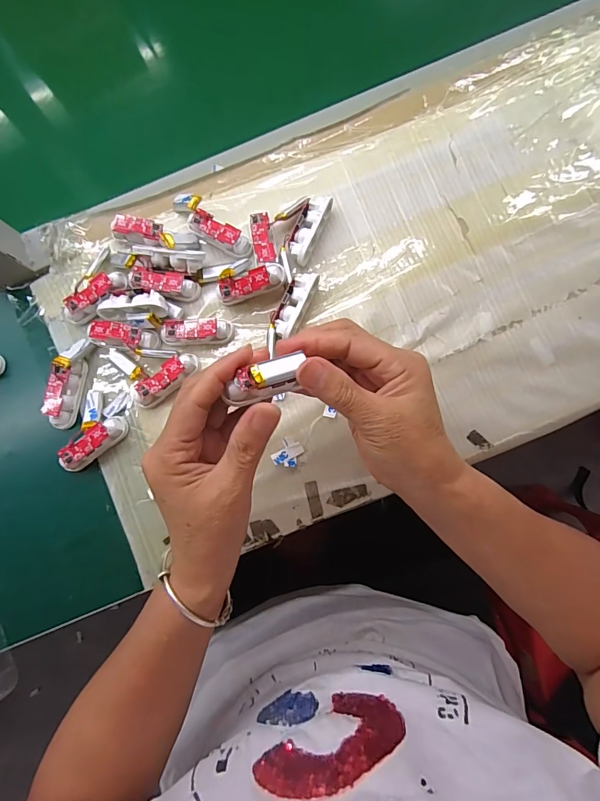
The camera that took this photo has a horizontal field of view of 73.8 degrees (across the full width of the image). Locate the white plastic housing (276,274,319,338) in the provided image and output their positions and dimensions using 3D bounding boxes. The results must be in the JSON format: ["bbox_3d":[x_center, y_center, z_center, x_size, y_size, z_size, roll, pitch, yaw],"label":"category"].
[{"bbox_3d":[-0.005,-0.080,0.340,0.021,0.020,0.058,28,86,6],"label":"white plastic housing"}]

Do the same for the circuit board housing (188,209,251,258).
[{"bbox_3d":[-0.070,-0.146,0.351,0.057,0.019,0.017,28,86,6],"label":"circuit board housing"}]

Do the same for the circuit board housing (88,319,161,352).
[{"bbox_3d":[-0.153,-0.055,0.345,0.058,0.020,0.021,10,84,5],"label":"circuit board housing"}]

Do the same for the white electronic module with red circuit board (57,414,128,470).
[{"bbox_3d":[-0.174,0.037,0.336,0.061,0.020,0.020,-35,82,-1],"label":"white electronic module with red circuit board"}]

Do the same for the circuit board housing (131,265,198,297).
[{"bbox_3d":[-0.118,-0.101,0.347,0.058,0.016,0.021,10,84,-8],"label":"circuit board housing"}]

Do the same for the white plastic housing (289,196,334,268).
[{"bbox_3d":[0.008,-0.148,0.348,0.017,0.020,0.060,25,85,6],"label":"white plastic housing"}]

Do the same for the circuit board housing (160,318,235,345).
[{"bbox_3d":[-0.089,-0.059,0.344,0.060,0.022,0.018,-5,83,3],"label":"circuit board housing"}]

